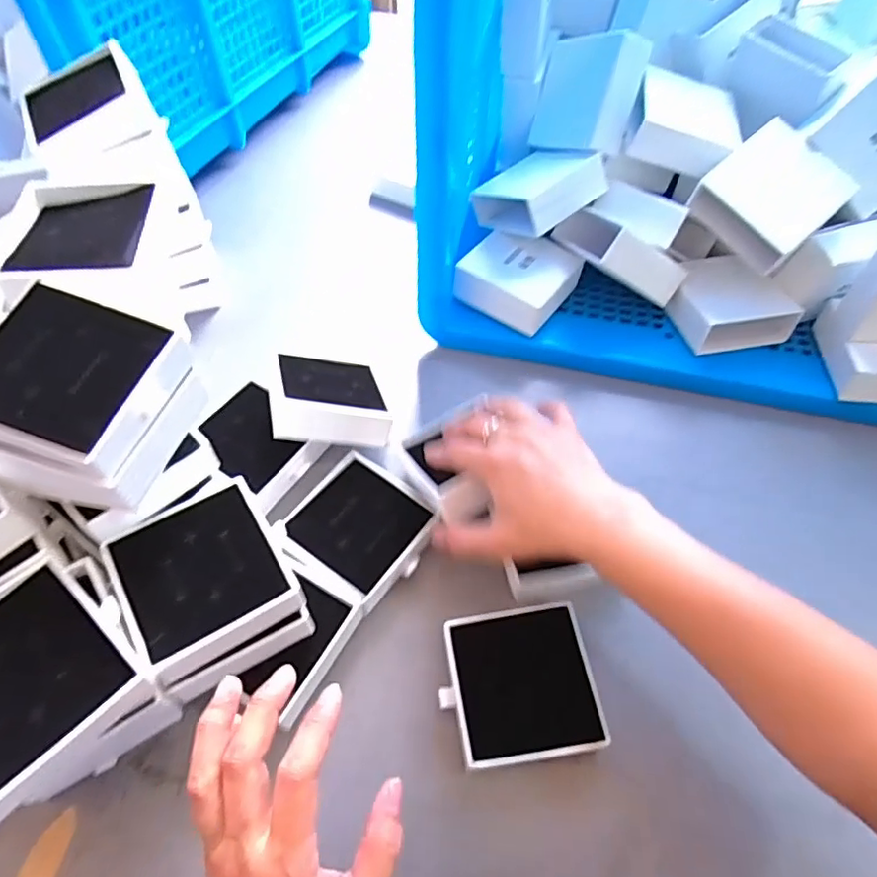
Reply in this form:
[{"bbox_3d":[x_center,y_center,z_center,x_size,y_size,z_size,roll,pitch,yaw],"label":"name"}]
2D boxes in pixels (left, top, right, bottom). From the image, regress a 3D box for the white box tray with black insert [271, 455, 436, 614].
[{"bbox_3d":[-0.058,0.068,0.443,0.094,0.027,0.092,34,63,19],"label":"white box tray with black insert"}]

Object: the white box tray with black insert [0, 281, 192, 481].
[{"bbox_3d":[-0.194,-0.029,0.314,0.089,0.036,0.088,16,58,9],"label":"white box tray with black insert"}]

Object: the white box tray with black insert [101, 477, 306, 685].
[{"bbox_3d":[-0.136,0.083,0.357,0.096,0.035,0.095,-26,62,-17],"label":"white box tray with black insert"}]

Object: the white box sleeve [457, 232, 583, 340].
[{"bbox_3d":[0.073,-0.150,0.556,0.092,0.032,0.093,29,61,17],"label":"white box sleeve"}]

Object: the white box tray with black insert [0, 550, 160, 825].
[{"bbox_3d":[-0.207,0.117,0.288,0.104,0.018,0.085,37,64,21],"label":"white box tray with black insert"}]

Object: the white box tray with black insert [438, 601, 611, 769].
[{"bbox_3d":[0.052,0.162,0.387,0.092,0.033,0.087,-6,58,-5],"label":"white box tray with black insert"}]

